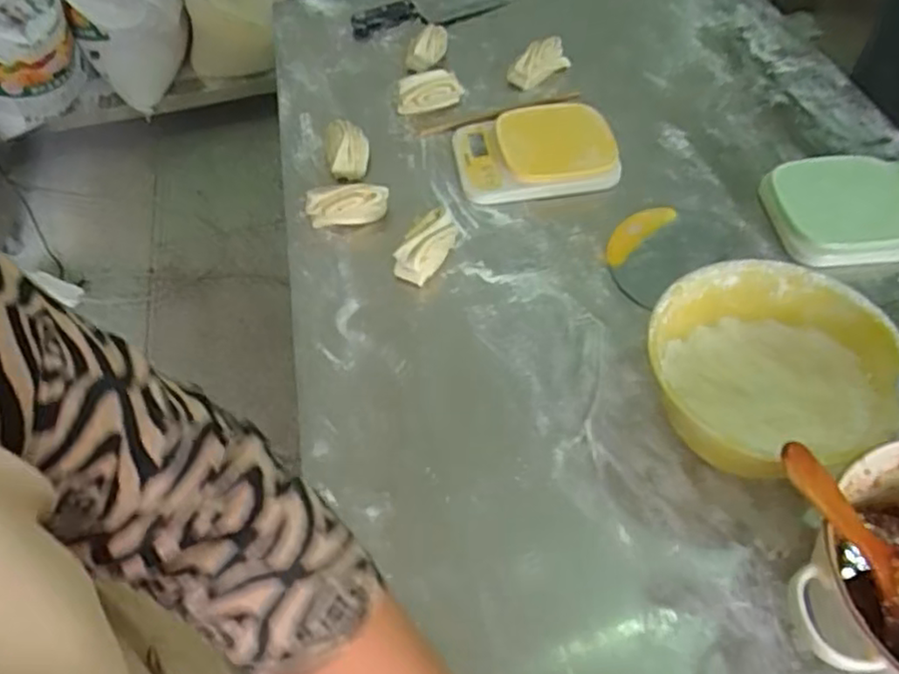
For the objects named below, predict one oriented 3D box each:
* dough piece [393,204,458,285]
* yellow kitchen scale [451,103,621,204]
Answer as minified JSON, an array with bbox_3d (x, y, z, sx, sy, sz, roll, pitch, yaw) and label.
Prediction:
[{"bbox_3d":[-0.026,-0.104,0.766,0.047,0.046,0.090,19,56,17],"label":"dough piece"},{"bbox_3d":[0.104,-0.241,0.864,0.190,0.038,0.148,-9,53,-3],"label":"yellow kitchen scale"}]

